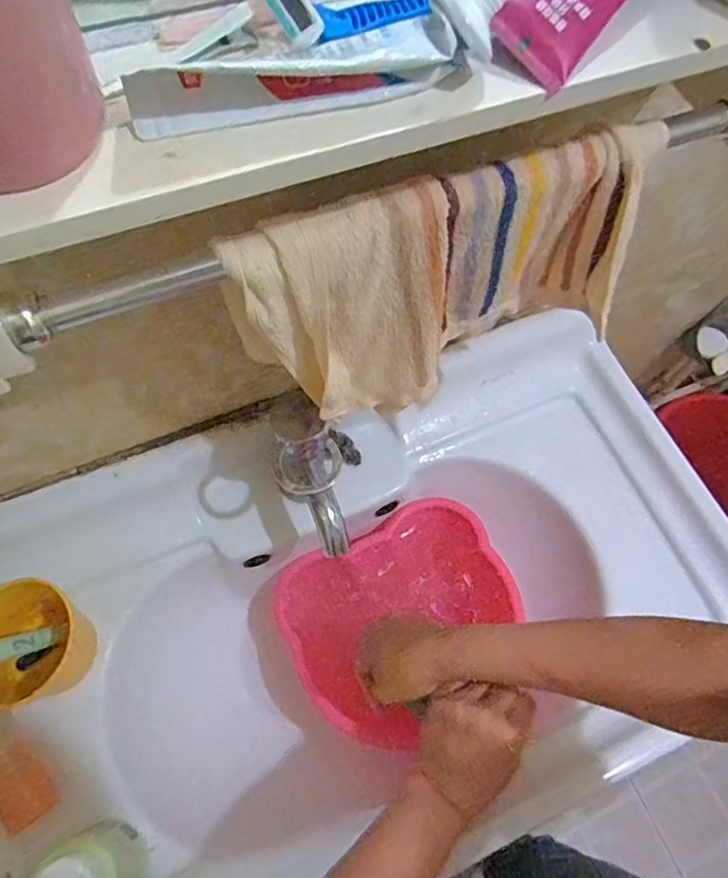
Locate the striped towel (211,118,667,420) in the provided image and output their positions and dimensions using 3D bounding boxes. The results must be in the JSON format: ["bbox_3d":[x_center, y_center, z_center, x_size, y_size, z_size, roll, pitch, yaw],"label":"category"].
[{"bbox_3d":[0.055,-0.095,0.408,0.274,0.178,0.051,-20,69,-12],"label":"striped towel"}]

